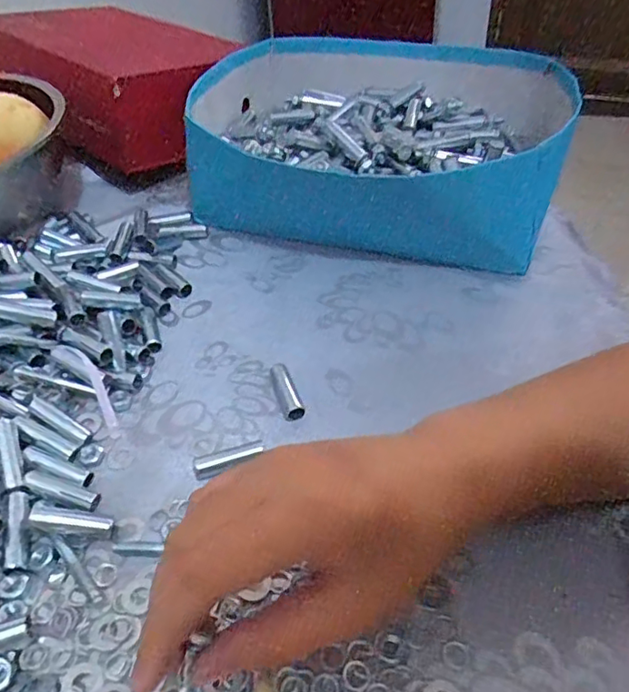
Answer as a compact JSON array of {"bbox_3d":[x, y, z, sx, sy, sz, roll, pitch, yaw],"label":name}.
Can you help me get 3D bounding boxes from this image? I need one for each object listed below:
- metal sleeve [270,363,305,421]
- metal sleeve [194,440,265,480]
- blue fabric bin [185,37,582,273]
[{"bbox_3d":[-0.018,0.028,0.351,0.012,0.011,0.041,-16,46,-12],"label":"metal sleeve"},{"bbox_3d":[-0.048,0.064,0.318,0.039,0.011,0.013,-13,46,-9],"label":"metal sleeve"},{"bbox_3d":[0.050,-0.183,0.502,0.280,0.093,0.222,8,46,10],"label":"blue fabric bin"}]

